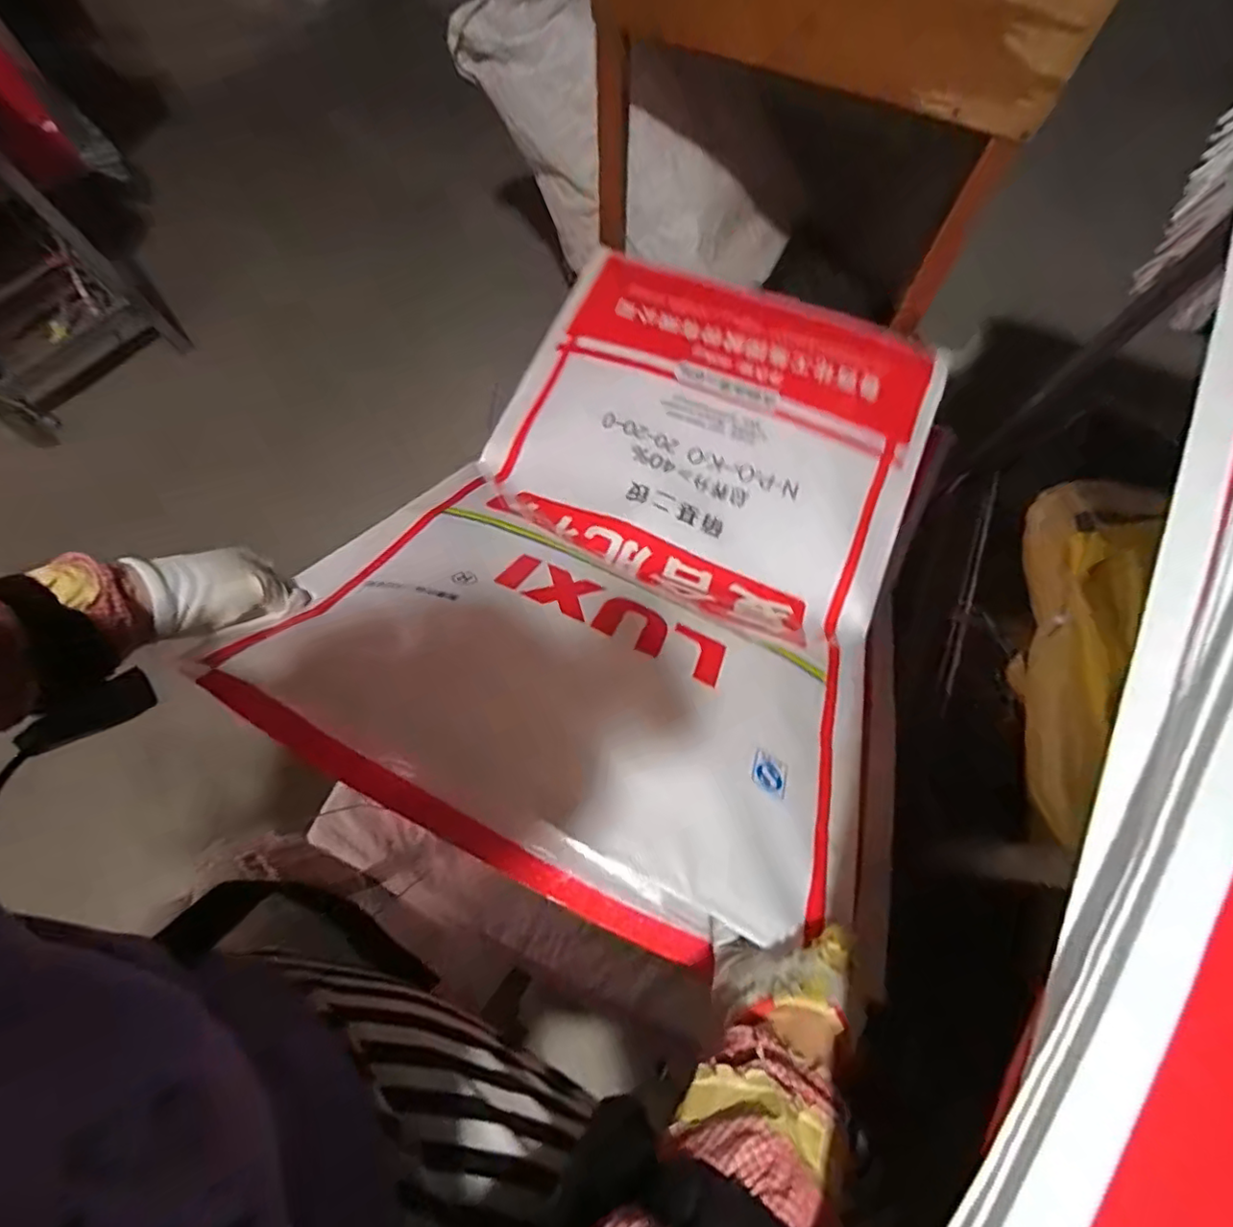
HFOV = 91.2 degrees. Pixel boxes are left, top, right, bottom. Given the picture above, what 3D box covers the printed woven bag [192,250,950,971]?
[{"bbox_3d":[0.064,-0.131,0.665,0.503,0.275,0.816,21,68,12],"label":"printed woven bag"}]

